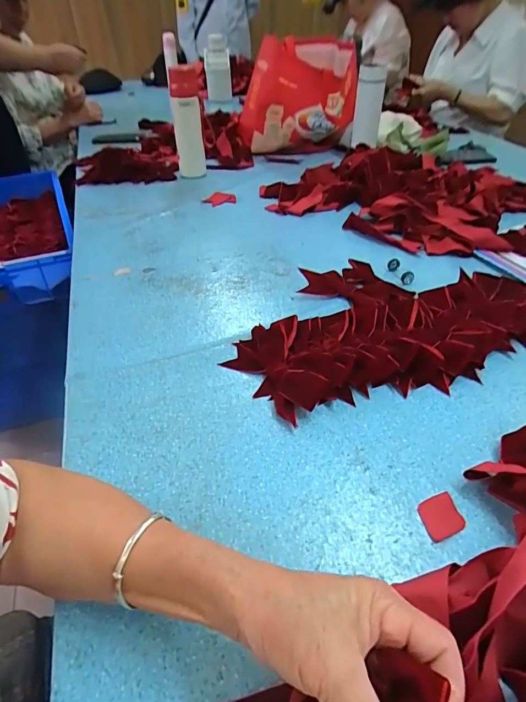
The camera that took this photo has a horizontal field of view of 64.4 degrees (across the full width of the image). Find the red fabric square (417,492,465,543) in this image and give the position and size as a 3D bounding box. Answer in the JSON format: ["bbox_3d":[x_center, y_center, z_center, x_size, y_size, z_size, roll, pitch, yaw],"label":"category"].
[{"bbox_3d":[0.152,0.141,0.356,0.033,0.004,0.035,-12,43,-6],"label":"red fabric square"}]

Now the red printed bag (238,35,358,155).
[{"bbox_3d":[0.091,-0.654,1.104,0.307,0.254,0.146,1,40,3],"label":"red printed bag"}]

